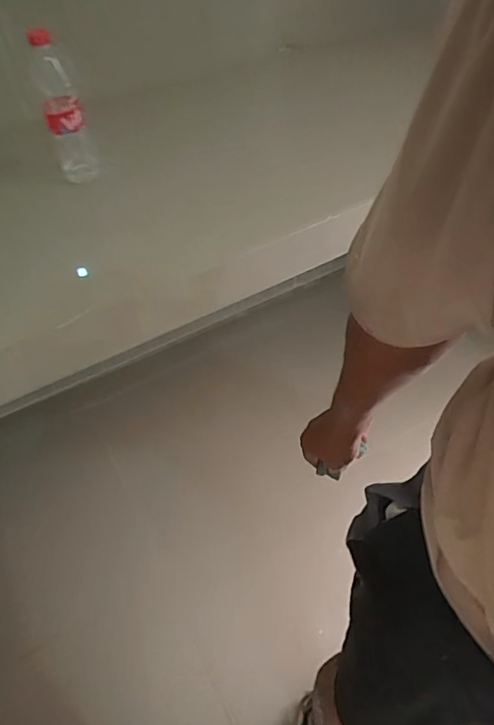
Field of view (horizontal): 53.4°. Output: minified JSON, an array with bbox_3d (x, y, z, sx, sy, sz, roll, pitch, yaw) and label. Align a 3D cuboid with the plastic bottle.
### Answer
[{"bbox_3d":[-0.285,-0.394,0.765,0.058,0.209,0.059,-15,54,-12],"label":"plastic bottle"}]

